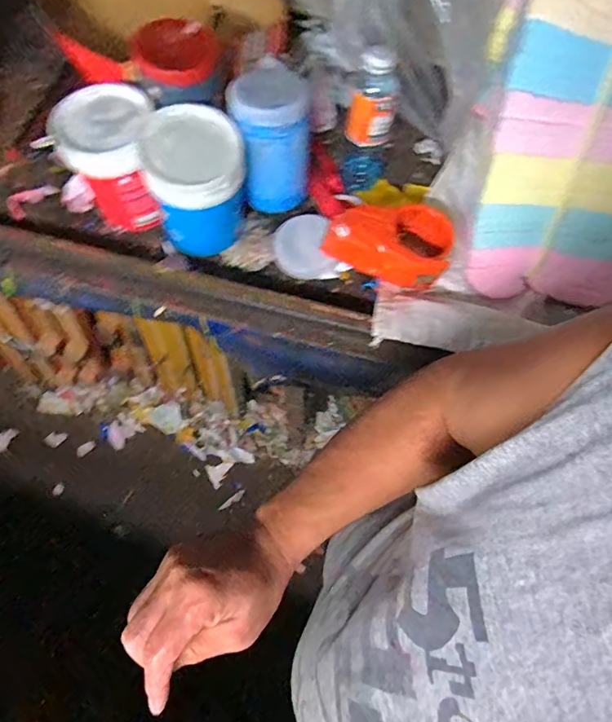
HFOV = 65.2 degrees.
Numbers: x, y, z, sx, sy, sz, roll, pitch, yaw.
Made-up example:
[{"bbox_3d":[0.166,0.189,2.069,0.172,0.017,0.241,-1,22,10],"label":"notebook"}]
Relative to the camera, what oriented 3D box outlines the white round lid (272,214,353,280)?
[{"bbox_3d":[0.000,-0.149,0.631,0.080,0.035,0.090,-19,71,-6],"label":"white round lid"}]

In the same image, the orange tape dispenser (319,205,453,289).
[{"bbox_3d":[0.105,-0.153,0.602,0.154,0.068,0.092,9,70,4],"label":"orange tape dispenser"}]

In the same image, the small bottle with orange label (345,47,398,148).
[{"bbox_3d":[0.081,-0.316,0.573,0.053,0.103,0.048,9,70,4],"label":"small bottle with orange label"}]

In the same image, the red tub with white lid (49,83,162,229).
[{"bbox_3d":[-0.227,-0.255,0.600,0.116,0.137,0.110,0,70,0],"label":"red tub with white lid"}]

